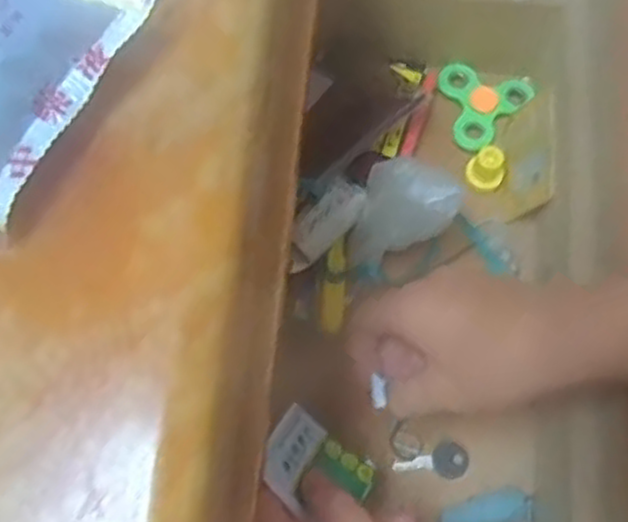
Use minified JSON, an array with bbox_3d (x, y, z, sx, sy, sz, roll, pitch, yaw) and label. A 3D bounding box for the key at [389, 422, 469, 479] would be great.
[{"bbox_3d":[0.073,0.120,0.484,0.050,0.007,0.029,7,71,4],"label":"key"}]

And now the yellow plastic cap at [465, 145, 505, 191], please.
[{"bbox_3d":[0.119,-0.063,0.529,0.025,0.028,0.021,23,73,9],"label":"yellow plastic cap"}]

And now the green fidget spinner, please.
[{"bbox_3d":[0.118,-0.121,0.562,0.062,0.013,0.071,40,76,14],"label":"green fidget spinner"}]

